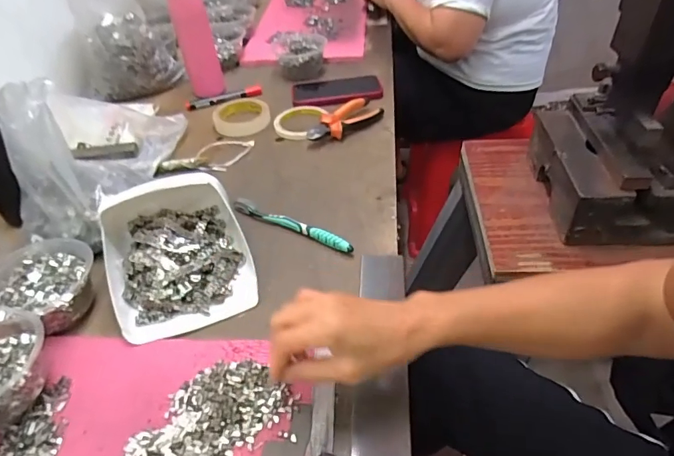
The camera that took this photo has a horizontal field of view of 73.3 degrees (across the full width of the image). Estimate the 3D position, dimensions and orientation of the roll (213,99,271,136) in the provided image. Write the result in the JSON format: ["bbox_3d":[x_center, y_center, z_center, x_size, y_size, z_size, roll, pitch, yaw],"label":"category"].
[{"bbox_3d":[-0.171,-0.204,0.814,0.097,0.033,0.097,-12,42,-7],"label":"roll"}]

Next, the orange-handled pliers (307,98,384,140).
[{"bbox_3d":[0.015,-0.179,0.749,0.052,0.030,0.135,30,53,33],"label":"orange-handled pliers"}]

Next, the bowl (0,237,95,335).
[{"bbox_3d":[-0.326,0.065,0.499,0.118,0.046,0.111,-3,42,3],"label":"bowl"}]

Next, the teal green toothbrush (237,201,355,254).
[{"bbox_3d":[-0.060,-0.005,0.583,0.181,0.011,0.014,19,48,25],"label":"teal green toothbrush"}]

